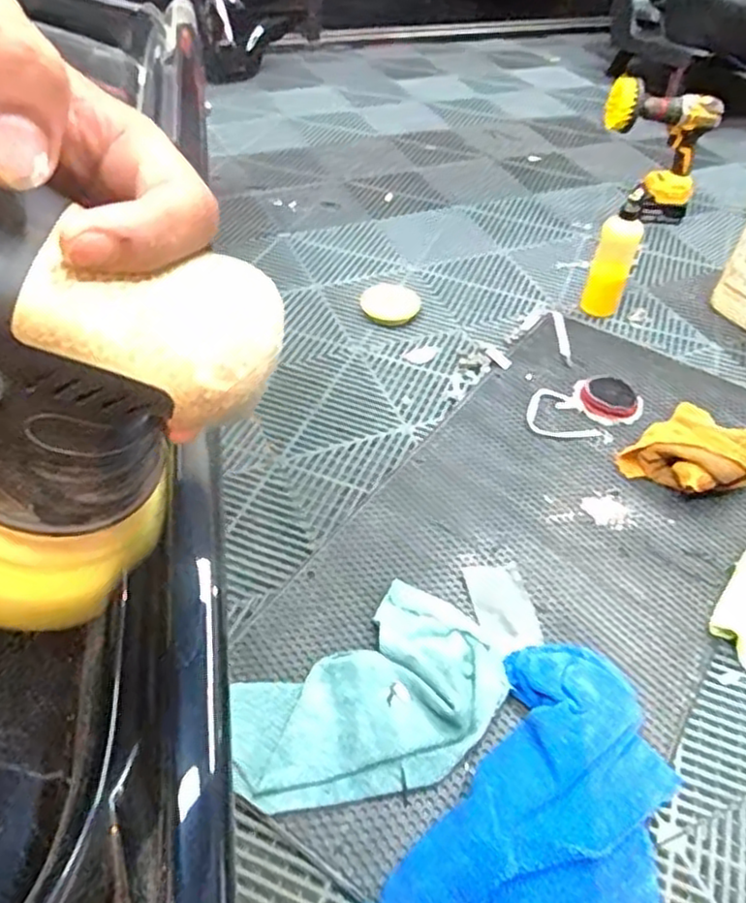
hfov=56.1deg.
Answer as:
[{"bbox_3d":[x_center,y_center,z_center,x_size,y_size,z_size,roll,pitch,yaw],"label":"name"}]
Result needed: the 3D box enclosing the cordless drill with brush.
[{"bbox_3d":[0.587,-0.621,1.483,0.228,0.270,0.128,13,46,9],"label":"cordless drill with brush"}]

